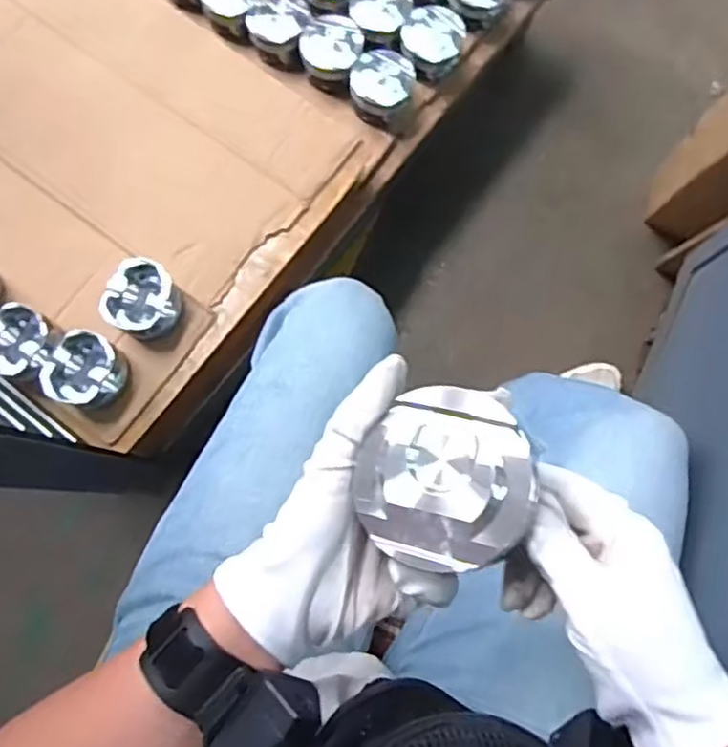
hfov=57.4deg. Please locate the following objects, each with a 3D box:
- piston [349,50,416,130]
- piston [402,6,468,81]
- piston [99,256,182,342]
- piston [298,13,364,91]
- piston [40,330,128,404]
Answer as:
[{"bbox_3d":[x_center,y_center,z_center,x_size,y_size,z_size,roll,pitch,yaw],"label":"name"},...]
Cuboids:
[{"bbox_3d":[0.025,-0.396,0.921,0.082,0.063,0.075,0,80,0],"label":"piston"},{"bbox_3d":[0.095,-0.460,0.938,0.083,0.064,0.081,0,80,0],"label":"piston"},{"bbox_3d":[-0.265,-0.087,0.802,0.077,0.064,0.081,0,74,-1],"label":"piston"},{"bbox_3d":[-0.047,-0.452,0.942,0.086,0.060,0.093,20,80,4],"label":"piston"},{"bbox_3d":[-0.329,-0.003,0.790,0.083,0.045,0.087,0,80,0],"label":"piston"}]

